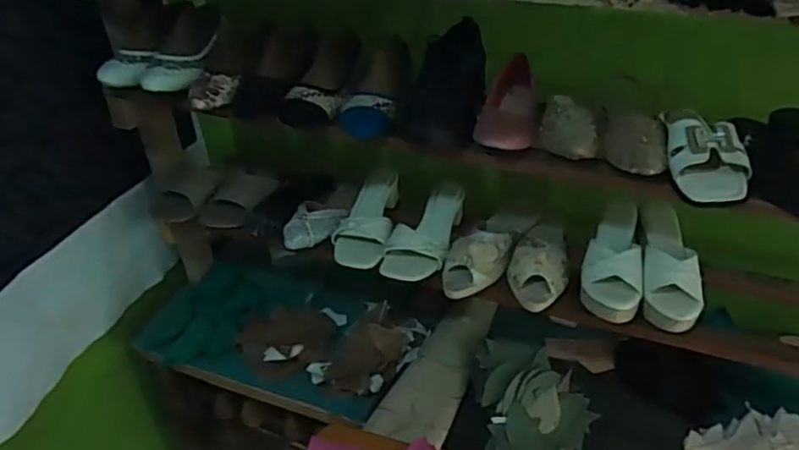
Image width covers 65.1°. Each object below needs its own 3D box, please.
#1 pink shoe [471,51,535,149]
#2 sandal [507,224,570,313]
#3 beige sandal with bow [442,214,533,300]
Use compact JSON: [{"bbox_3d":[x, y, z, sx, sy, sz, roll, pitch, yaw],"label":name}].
[{"bbox_3d":[0.154,-0.168,0.876,0.072,0.055,0.213,6,37,12],"label":"pink shoe"},{"bbox_3d":[0.221,0.041,0.983,0.089,0.058,0.212,6,37,12],"label":"sandal"},{"bbox_3d":[0.146,0.025,1.005,0.085,0.056,0.240,22,42,30],"label":"beige sandal with bow"}]

